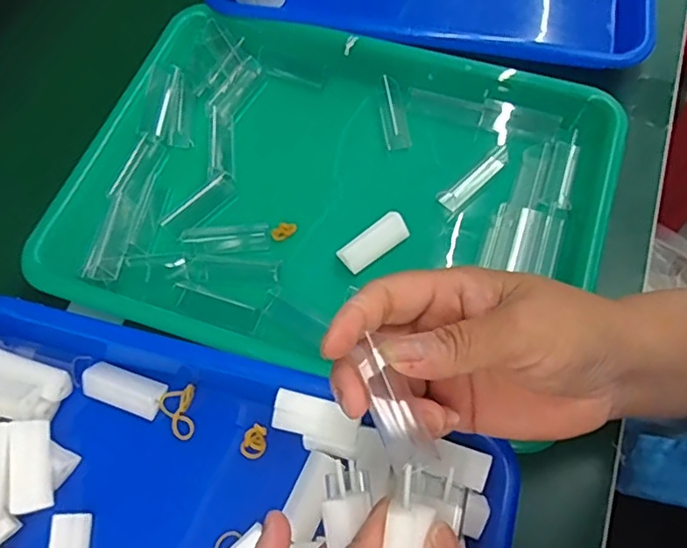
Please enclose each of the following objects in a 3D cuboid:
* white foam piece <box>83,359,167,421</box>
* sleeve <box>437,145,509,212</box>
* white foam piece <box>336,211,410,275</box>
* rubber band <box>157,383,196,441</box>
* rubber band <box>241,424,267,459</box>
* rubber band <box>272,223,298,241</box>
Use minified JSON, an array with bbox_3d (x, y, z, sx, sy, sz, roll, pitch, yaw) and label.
[{"bbox_3d":[-0.126,0.066,0.339,0.046,0.011,0.022,19,68,10],"label":"white foam piece"},{"bbox_3d":[0.090,-0.066,0.404,0.064,0.007,0.016,-41,71,-15],"label":"sleeve"},{"bbox_3d":[0.020,-0.020,0.373,0.045,0.011,0.019,-34,70,-12],"label":"white foam piece"},{"bbox_3d":[-0.092,0.080,0.335,0.021,0.008,0.028,-20,67,-7],"label":"rubber band"},{"bbox_3d":[-0.049,0.092,0.325,0.013,0.004,0.017,5,67,4],"label":"rubber band"},{"bbox_3d":[-0.039,-0.029,0.385,0.017,0.004,0.010,-32,69,-12],"label":"rubber band"}]

